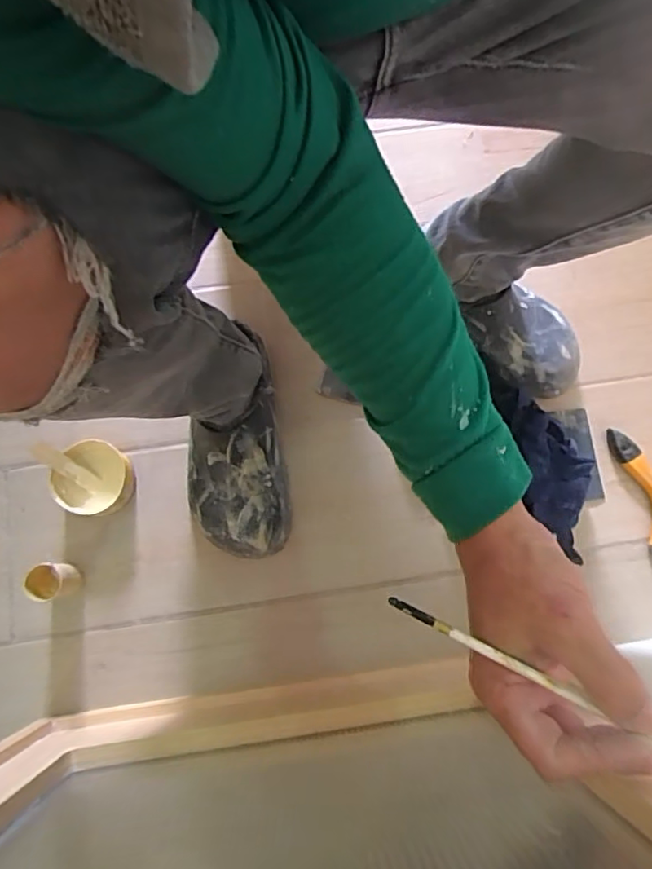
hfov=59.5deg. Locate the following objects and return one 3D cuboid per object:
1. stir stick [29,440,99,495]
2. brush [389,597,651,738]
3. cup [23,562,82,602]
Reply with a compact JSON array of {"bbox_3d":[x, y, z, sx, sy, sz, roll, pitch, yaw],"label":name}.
[{"bbox_3d":[-0.302,0.039,0.664,0.087,0.007,0.020,40,57,-20],"label":"stir stick"},{"bbox_3d":[0.122,0.130,0.285,0.197,0.005,0.006,24,80,15],"label":"brush"},{"bbox_3d":[-0.302,0.161,0.633,0.037,0.069,0.039,0,78,0],"label":"cup"}]

